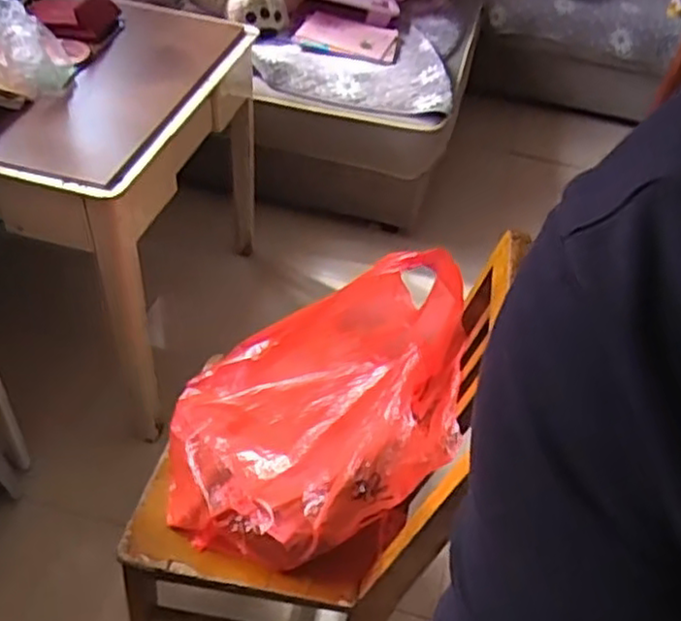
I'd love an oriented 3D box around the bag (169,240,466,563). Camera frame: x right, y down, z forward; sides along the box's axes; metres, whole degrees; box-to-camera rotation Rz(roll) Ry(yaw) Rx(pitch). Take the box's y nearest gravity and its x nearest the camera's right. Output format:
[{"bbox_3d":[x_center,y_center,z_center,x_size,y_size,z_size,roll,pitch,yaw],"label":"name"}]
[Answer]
[{"bbox_3d":[-0.041,0.101,0.864,0.340,0.330,0.288,6,44,-1],"label":"bag"}]

